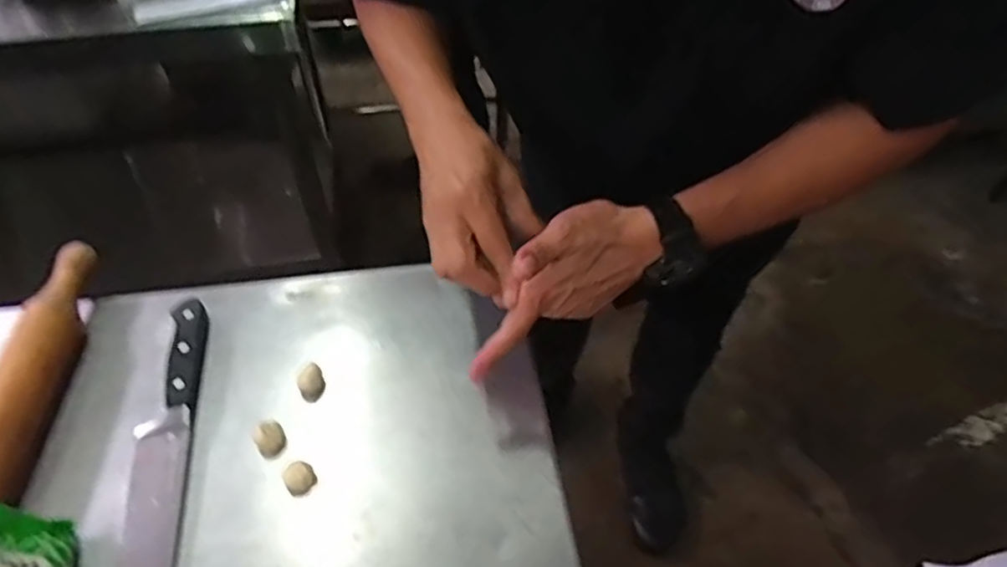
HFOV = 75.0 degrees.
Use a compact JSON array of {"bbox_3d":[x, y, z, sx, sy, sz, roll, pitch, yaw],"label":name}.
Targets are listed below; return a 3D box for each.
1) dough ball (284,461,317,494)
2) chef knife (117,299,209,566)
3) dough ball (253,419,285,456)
[{"bbox_3d":[-0.168,0.161,0.542,0.023,0.019,0.022,1,49,-1],"label":"dough ball"},{"bbox_3d":[-0.287,0.159,0.536,0.046,0.026,0.339,-6,50,-7],"label":"chef knife"},{"bbox_3d":[-0.200,0.132,0.562,0.023,0.024,0.023,1,49,-1],"label":"dough ball"}]

